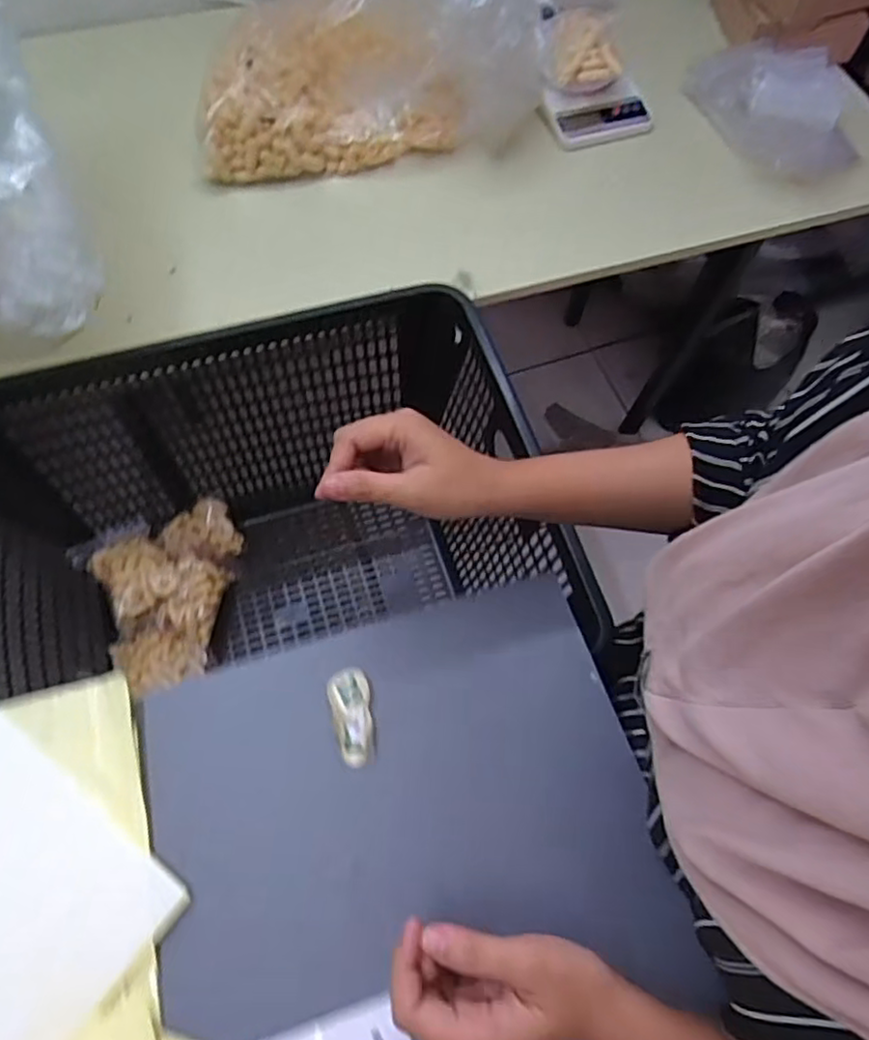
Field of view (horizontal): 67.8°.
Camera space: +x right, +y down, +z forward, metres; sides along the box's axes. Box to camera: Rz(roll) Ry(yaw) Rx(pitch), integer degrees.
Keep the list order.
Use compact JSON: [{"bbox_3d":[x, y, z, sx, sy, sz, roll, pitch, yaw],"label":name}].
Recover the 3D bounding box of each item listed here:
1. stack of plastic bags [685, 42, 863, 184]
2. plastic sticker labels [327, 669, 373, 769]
[{"bbox_3d":[0.451,-0.530,0.826,0.197,0.030,0.226,-26,69,-13],"label":"stack of plastic bags"},{"bbox_3d":[-0.050,0.121,0.404,0.026,0.005,0.058,-15,66,-9],"label":"plastic sticker labels"}]

